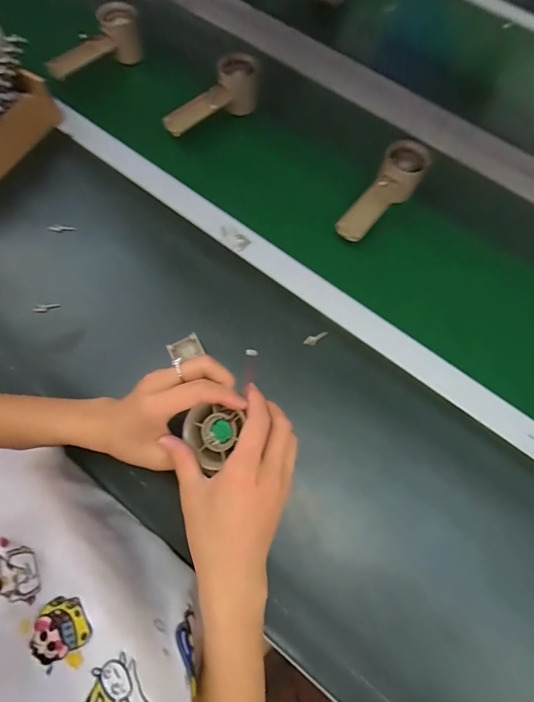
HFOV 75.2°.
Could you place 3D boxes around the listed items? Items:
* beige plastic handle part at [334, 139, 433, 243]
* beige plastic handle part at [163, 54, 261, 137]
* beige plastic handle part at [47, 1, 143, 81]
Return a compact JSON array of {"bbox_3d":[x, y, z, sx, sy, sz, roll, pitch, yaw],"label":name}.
[{"bbox_3d":[0.151,-0.205,0.452,0.052,0.044,0.153,36,74,11],"label":"beige plastic handle part"},{"bbox_3d":[-0.081,-0.365,0.509,0.161,0.054,0.054,-36,75,-13],"label":"beige plastic handle part"},{"bbox_3d":[-0.266,-0.466,0.537,0.159,0.054,0.053,-41,76,-14],"label":"beige plastic handle part"}]

